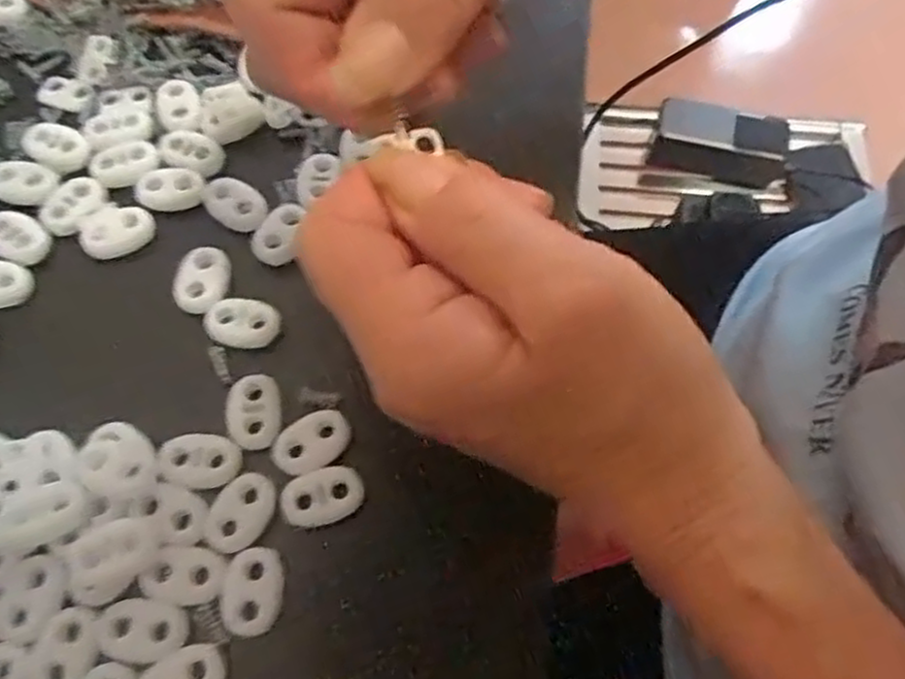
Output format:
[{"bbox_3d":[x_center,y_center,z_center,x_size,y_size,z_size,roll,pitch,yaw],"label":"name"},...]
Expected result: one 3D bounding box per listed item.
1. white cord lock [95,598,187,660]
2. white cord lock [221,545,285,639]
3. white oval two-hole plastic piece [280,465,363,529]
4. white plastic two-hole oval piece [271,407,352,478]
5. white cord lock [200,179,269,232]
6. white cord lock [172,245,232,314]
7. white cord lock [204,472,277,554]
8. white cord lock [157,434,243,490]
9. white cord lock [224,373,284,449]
[{"bbox_3d":[-0.081,0.076,0.197,0.023,0.004,0.014,7,66,4],"label":"white cord lock"},{"bbox_3d":[-0.054,0.067,0.201,0.015,0.004,0.022,-2,66,0],"label":"white cord lock"},{"bbox_3d":[-0.037,0.043,0.211,0.023,0.004,0.015,-19,67,-8],"label":"white oval two-hole plastic piece"},{"bbox_3d":[-0.041,0.029,0.218,0.023,0.004,0.014,-33,70,-13],"label":"white plastic two-hole oval piece"},{"bbox_3d":[-0.073,-0.046,0.254,0.023,0.004,0.016,34,71,14],"label":"white cord lock"},{"bbox_3d":[-0.080,-0.019,0.241,0.016,0.005,0.022,10,67,5],"label":"white cord lock"},{"bbox_3d":[-0.059,0.048,0.210,0.015,0.004,0.023,31,70,13],"label":"white cord lock"},{"bbox_3d":[-0.073,0.034,0.215,0.023,0.004,0.015,1,66,1],"label":"white cord lock"},{"bbox_3d":[-0.058,0.020,0.222,0.015,0.004,0.022,-6,66,-2],"label":"white cord lock"}]

